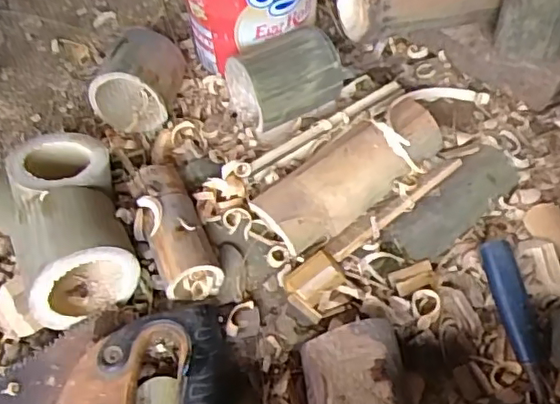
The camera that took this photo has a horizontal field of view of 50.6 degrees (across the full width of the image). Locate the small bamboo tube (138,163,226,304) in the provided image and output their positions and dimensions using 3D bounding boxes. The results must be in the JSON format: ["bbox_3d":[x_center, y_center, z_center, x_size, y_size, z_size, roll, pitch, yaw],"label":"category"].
[{"bbox_3d":[-0.085,0.021,0.470,0.042,0.037,0.113,-20,58,-15],"label":"small bamboo tube"}]

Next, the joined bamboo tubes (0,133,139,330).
[{"bbox_3d":[-0.170,0.016,0.477,0.095,0.091,0.150,-23,59,-16],"label":"joined bamboo tubes"}]

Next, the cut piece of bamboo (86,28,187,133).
[{"bbox_3d":[-0.134,-0.115,0.568,0.079,0.080,0.069,7,56,3],"label":"cut piece of bamboo"}]

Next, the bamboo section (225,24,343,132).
[{"bbox_3d":[0.003,-0.118,0.556,0.091,0.067,0.077,-31,61,-20],"label":"bamboo section"}]

